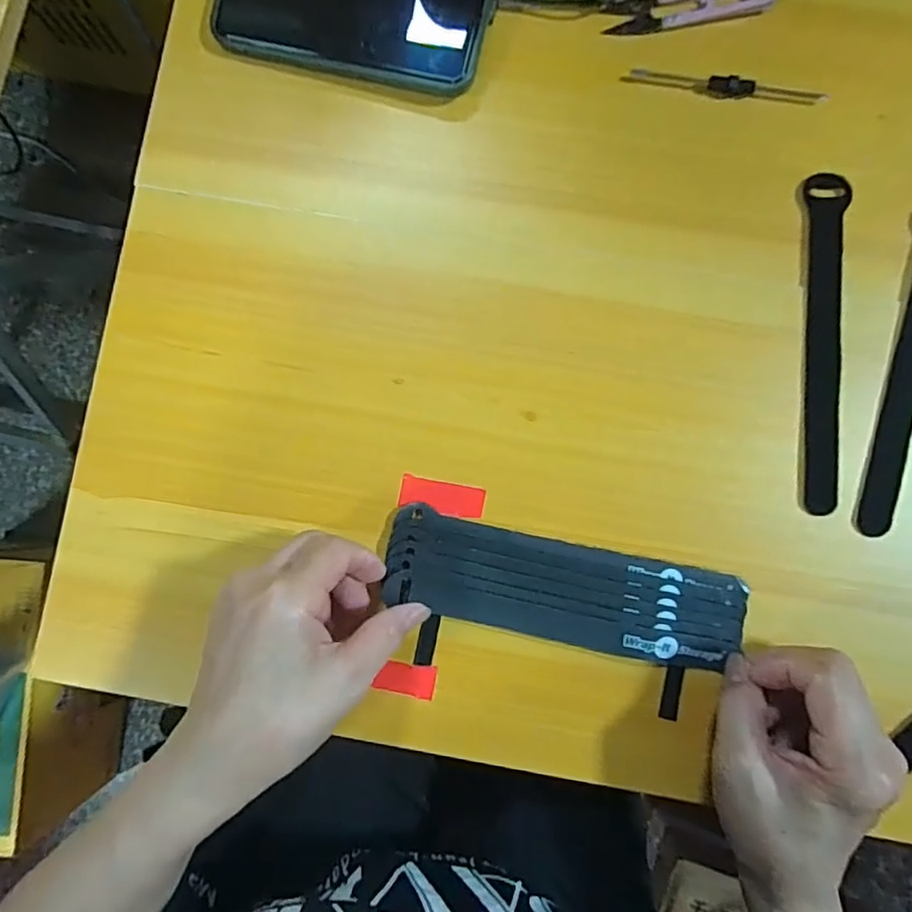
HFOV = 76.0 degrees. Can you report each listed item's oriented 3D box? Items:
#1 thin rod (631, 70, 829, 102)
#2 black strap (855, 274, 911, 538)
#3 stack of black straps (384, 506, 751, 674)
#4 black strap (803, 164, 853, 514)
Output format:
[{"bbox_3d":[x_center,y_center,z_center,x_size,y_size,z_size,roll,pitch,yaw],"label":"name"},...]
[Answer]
[{"bbox_3d":[0.160,-0.218,0.344,0.110,0.006,0.009,11,86,2],"label":"thin rod"},{"bbox_3d":[0.256,-0.050,0.331,0.022,0.007,0.192,15,86,0],"label":"black strap"},{"bbox_3d":[0.060,0.075,0.325,0.195,0.010,0.054,12,85,3],"label":"stack of black straps"},{"bbox_3d":[0.210,-0.066,0.332,0.023,0.004,0.194,3,86,2],"label":"black strap"}]

